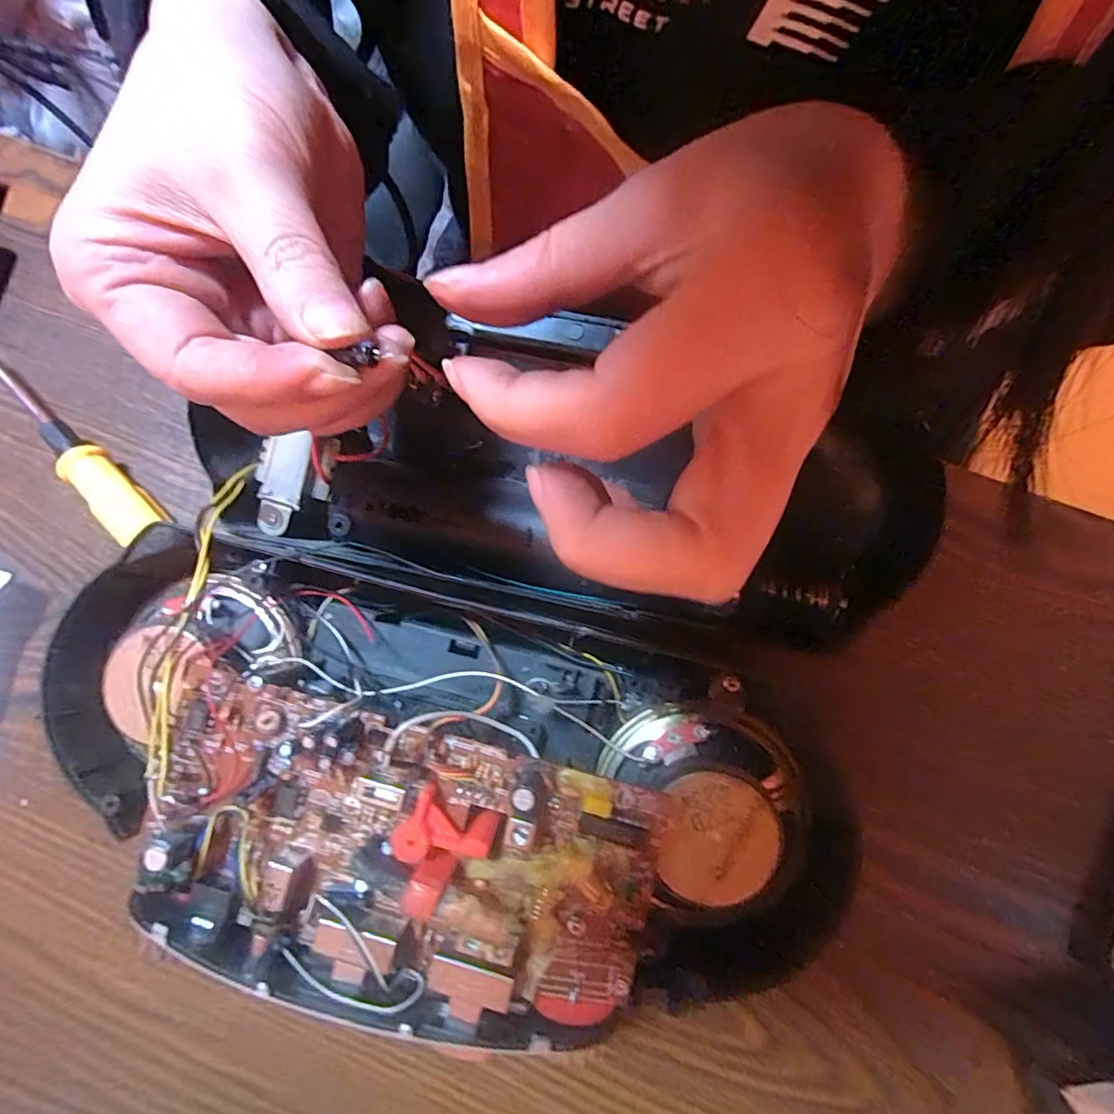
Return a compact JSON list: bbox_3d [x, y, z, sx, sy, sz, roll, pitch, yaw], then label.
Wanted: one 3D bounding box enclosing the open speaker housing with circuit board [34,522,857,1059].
[{"bbox_3d":[-0.044,0.073,0.189,0.265,0.069,0.120,14,78,4],"label":"open speaker housing with circuit board"}]

